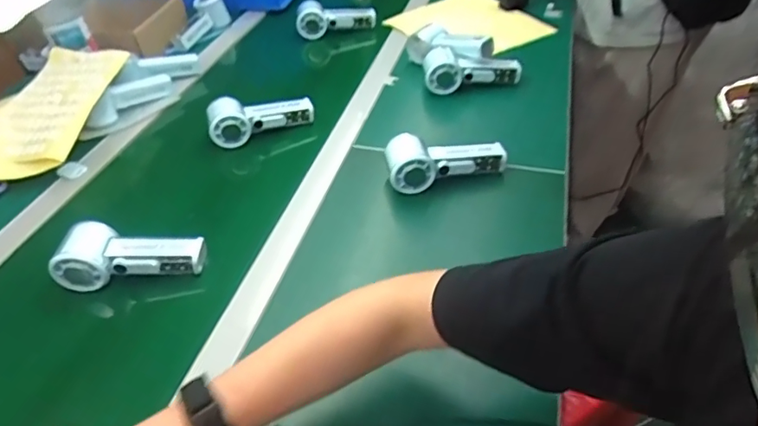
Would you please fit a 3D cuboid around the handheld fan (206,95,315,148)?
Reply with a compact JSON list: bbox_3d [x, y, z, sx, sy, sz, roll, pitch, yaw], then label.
[{"bbox_3d":[-0.173,-0.144,0.772,0.154,0.053,0.055,-13,43,-9],"label":"handheld fan"}]

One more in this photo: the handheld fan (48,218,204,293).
[{"bbox_3d":[-0.274,0.041,0.579,0.153,0.054,0.051,-9,42,-3],"label":"handheld fan"}]

